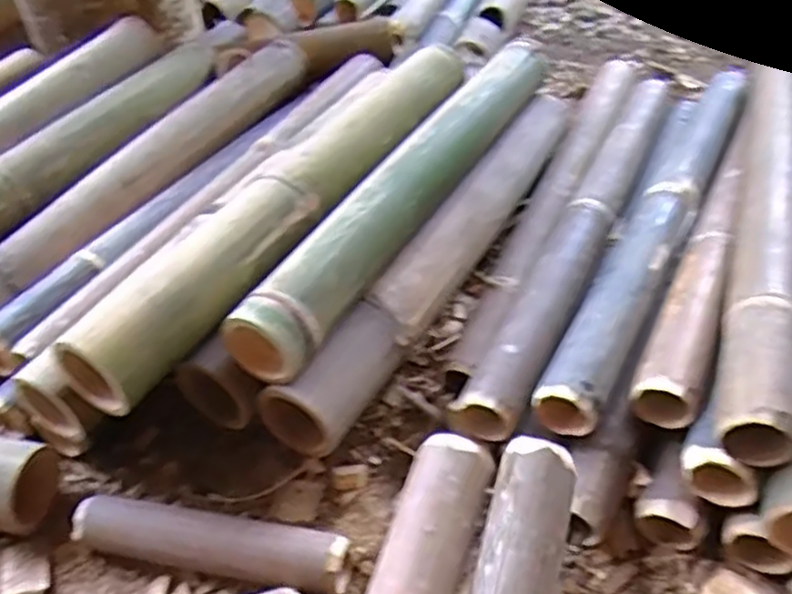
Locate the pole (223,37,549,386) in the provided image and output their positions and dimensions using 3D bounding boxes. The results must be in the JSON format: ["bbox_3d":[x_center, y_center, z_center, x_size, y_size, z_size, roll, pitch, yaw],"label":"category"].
[{"bbox_3d":[0.019,-0.136,0.781,0.075,0.065,0.597,20,50,20],"label":"pole"}]

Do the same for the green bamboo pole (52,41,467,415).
[{"bbox_3d":[-0.089,-0.115,0.747,0.070,0.060,0.587,24,51,24],"label":"green bamboo pole"}]

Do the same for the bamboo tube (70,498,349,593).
[{"bbox_3d":[-0.161,0.213,0.626,0.240,0.046,0.048,7,46,9],"label":"bamboo tube"}]

